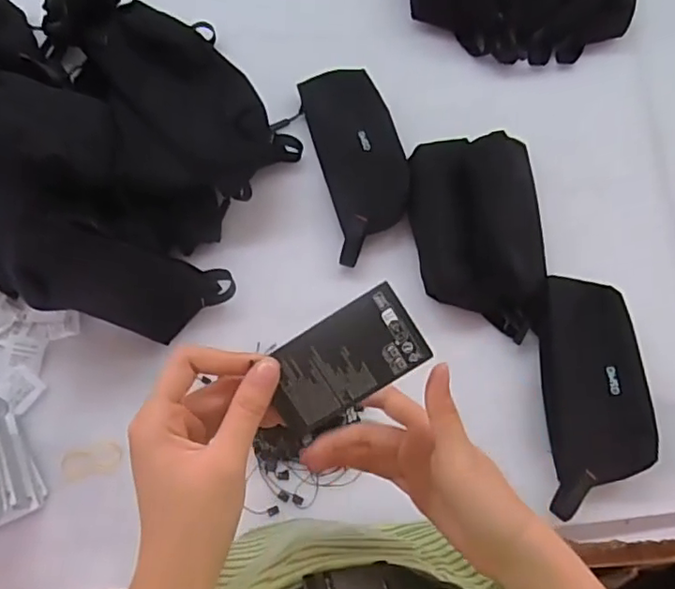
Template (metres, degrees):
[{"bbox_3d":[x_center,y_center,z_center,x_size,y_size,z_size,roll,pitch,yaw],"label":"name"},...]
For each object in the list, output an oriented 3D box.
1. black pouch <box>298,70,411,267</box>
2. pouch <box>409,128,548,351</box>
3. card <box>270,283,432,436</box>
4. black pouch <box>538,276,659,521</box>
[{"bbox_3d":[0.025,-0.145,0.631,0.087,0.035,0.210,-13,75,-6],"label":"black pouch"},{"bbox_3d":[0.143,-0.062,0.599,0.142,0.047,0.211,0,74,-2],"label":"pouch"},{"bbox_3d":[0.003,0.036,0.318,0.086,0.004,0.047,-32,95,2],"label":"card"},{"bbox_3d":[0.241,0.090,0.552,0.086,0.048,0.209,0,74,-2],"label":"black pouch"}]

